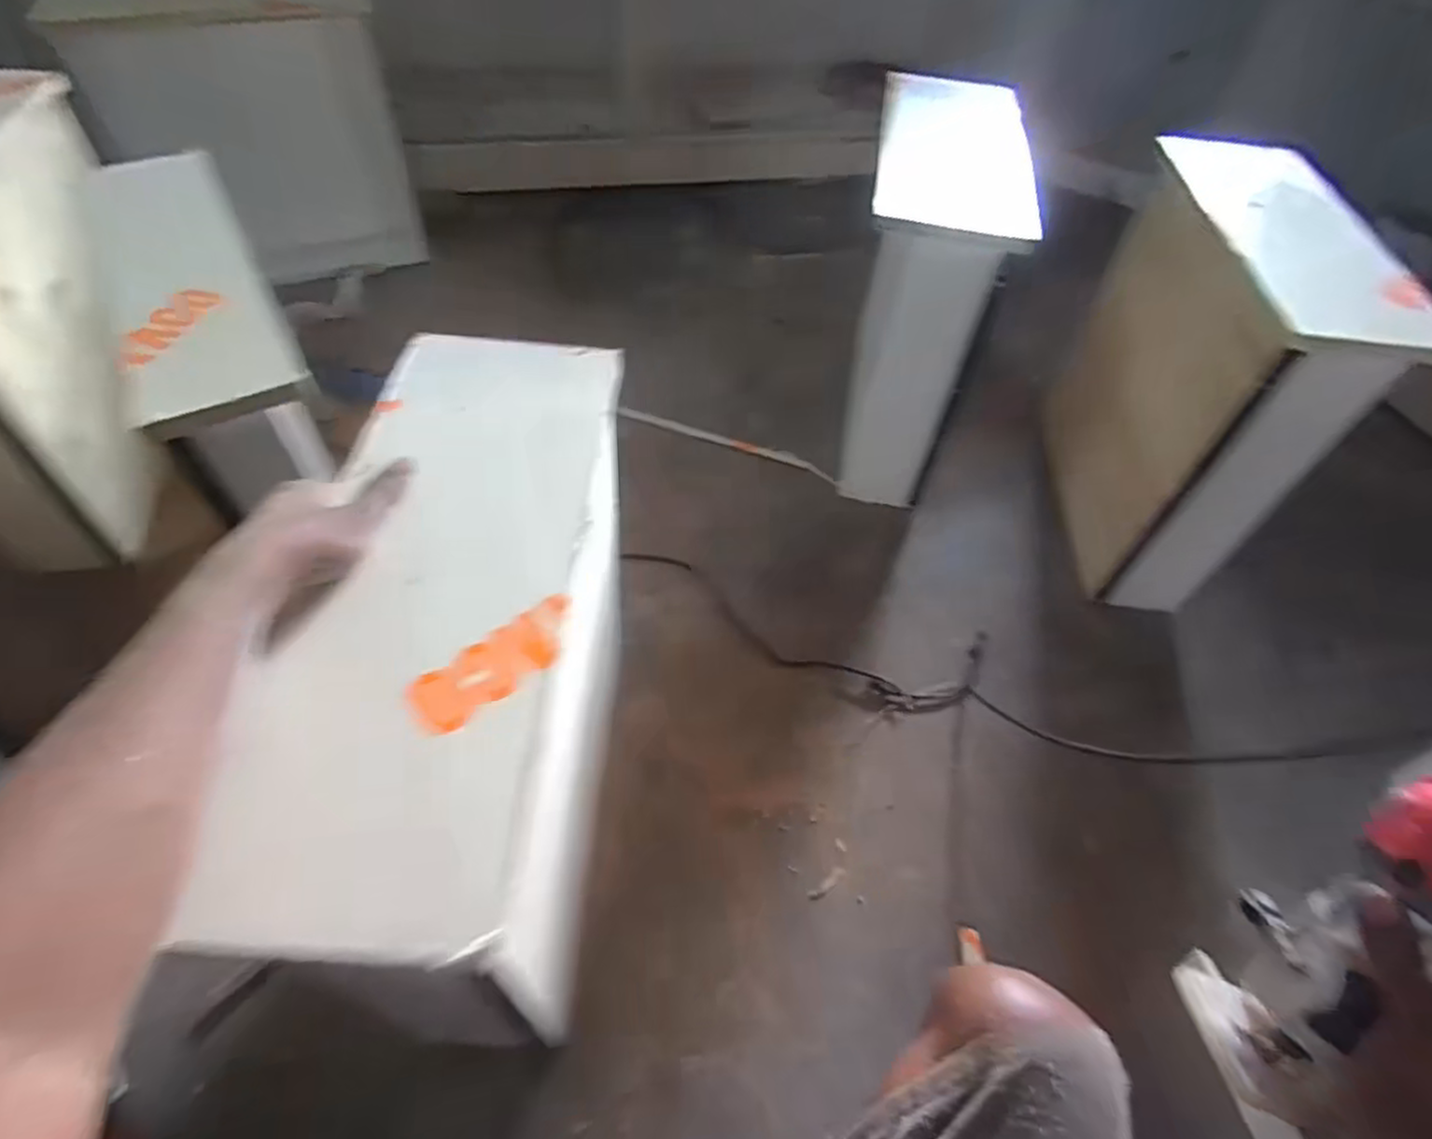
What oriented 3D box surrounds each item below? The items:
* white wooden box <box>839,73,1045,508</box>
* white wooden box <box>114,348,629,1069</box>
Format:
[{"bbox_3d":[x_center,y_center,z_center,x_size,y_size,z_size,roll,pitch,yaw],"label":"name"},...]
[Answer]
[{"bbox_3d":[0.290,-0.396,1.096,0.182,0.487,0.394,11,52,3],"label":"white wooden box"},{"bbox_3d":[-0.166,0.035,0.495,0.187,0.131,0.485,1,50,-4],"label":"white wooden box"}]

